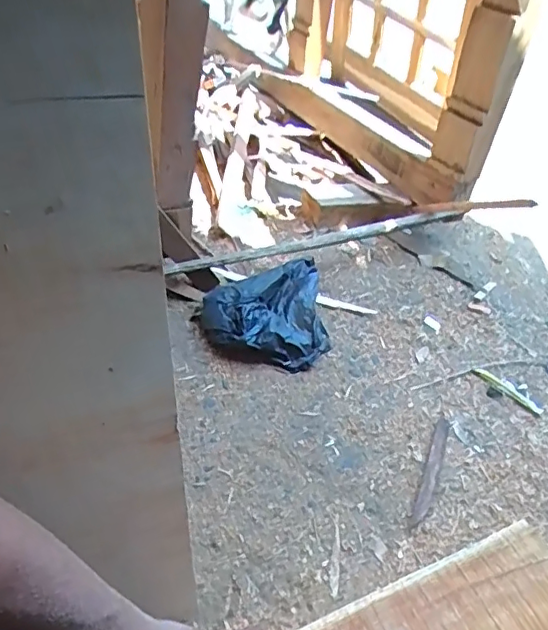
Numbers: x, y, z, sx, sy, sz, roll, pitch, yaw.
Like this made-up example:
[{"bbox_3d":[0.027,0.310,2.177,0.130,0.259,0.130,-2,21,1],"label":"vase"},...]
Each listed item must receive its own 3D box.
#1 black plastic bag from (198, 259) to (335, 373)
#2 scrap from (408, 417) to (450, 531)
[{"bbox_3d":[-0.013,0.003,1.004,0.222,0.080,0.207,-2,37,-13],"label":"black plastic bag"},{"bbox_3d":[0.234,0.224,0.835,0.022,0.004,0.223,20,37,17],"label":"scrap"}]

